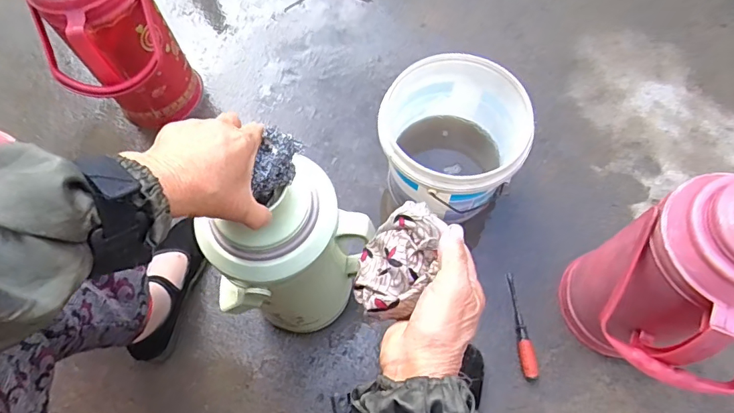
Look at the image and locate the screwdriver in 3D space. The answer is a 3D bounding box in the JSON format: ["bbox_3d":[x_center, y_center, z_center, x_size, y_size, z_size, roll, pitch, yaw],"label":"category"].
[{"bbox_3d":[0.237,0.182,0.724,0.020,0.021,0.164,-6,67,-1],"label":"screwdriver"}]

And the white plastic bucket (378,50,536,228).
[{"bbox_3d":[0.129,-0.092,0.744,0.206,0.191,0.208,0,67,1],"label":"white plastic bucket"}]

